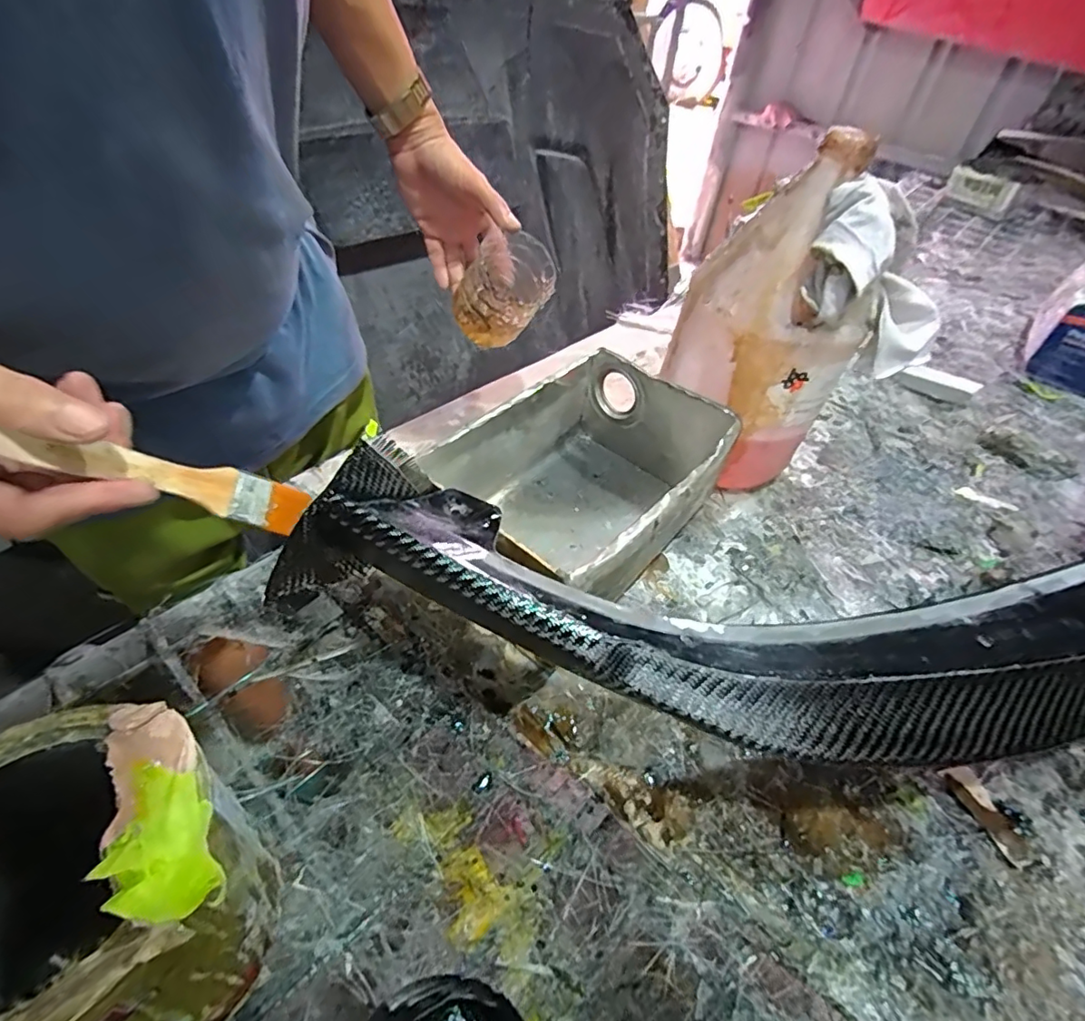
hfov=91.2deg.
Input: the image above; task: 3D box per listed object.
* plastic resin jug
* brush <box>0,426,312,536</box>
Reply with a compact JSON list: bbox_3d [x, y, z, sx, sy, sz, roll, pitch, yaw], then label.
[{"bbox_3d":[0.189,-0.150,0.481,0.122,0.297,0.131,-8,46,-15],"label":"plastic resin jug"},{"bbox_3d":[-0.181,-0.017,0.257,0.004,0.138,0.026,-7,70,34],"label":"brush"}]

